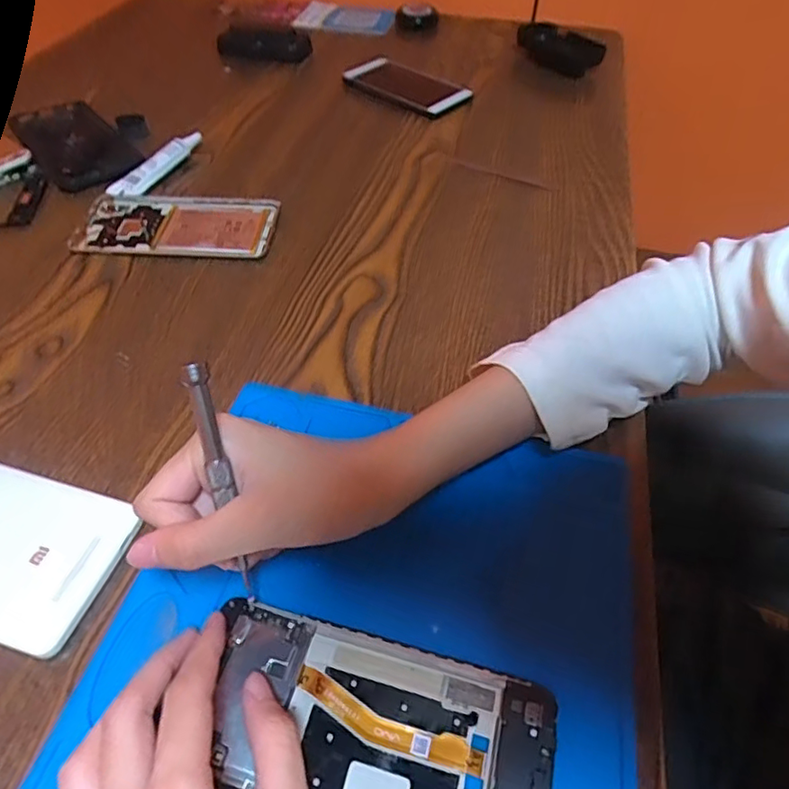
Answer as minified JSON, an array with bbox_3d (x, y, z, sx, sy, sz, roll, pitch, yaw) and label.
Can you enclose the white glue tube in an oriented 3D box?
[{"bbox_3d":[-0.214,-0.208,0.499,0.032,0.017,0.099,17,52,12],"label":"white glue tube"}]

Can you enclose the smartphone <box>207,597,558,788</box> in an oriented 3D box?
[{"bbox_3d":[-0.008,0.135,0.223,0.138,0.007,0.071,12,51,8],"label":"smartphone"}]

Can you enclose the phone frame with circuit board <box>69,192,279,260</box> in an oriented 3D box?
[{"bbox_3d":[-0.176,-0.136,0.449,0.155,0.006,0.075,3,51,1],"label":"phone frame with circuit board"}]

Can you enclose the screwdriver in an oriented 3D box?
[{"bbox_3d":[-0.071,0.041,0.235,0.009,0.112,0.011,-11,18,-10],"label":"screwdriver"}]

